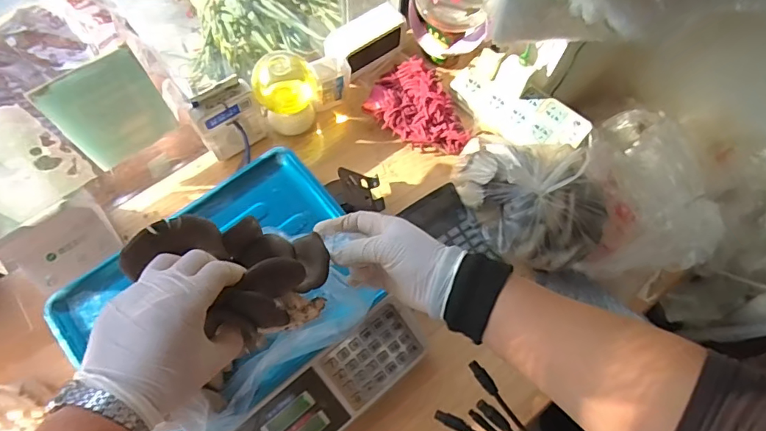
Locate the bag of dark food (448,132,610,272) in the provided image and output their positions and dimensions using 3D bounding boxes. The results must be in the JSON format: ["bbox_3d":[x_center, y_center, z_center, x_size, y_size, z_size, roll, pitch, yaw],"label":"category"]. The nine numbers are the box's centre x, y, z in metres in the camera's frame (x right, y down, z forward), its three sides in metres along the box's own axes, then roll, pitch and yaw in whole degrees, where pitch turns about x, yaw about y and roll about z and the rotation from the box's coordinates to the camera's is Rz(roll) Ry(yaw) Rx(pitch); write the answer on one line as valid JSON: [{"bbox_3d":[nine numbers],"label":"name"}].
[{"bbox_3d":[0.200,-0.022,0.665,0.200,0.110,0.169,10,69,1],"label":"bag of dark food"}]

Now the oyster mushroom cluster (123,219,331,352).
[{"bbox_3d":[-0.126,0.043,0.425,0.148,0.071,0.112,31,70,9],"label":"oyster mushroom cluster"}]

